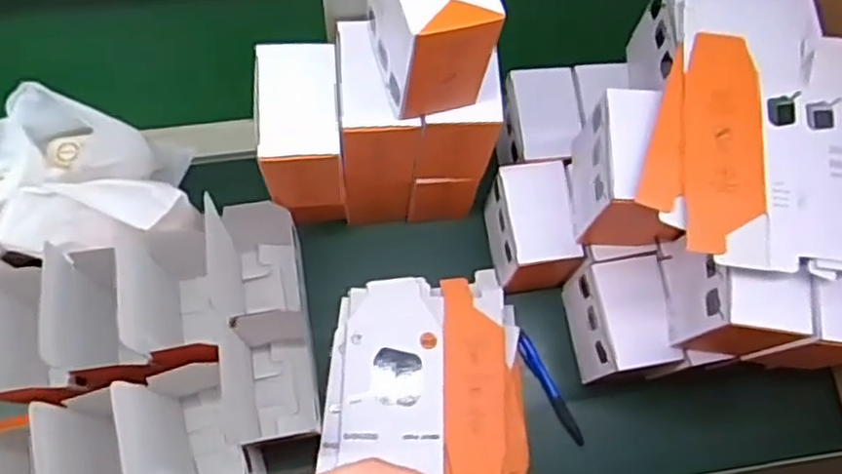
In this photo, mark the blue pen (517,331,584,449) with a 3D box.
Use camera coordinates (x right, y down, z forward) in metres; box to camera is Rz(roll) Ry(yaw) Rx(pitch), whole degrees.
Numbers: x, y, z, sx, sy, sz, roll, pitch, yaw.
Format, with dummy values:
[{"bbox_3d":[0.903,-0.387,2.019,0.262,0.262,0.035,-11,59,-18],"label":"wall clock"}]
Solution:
[{"bbox_3d":[0.129,0.150,0.703,0.015,0.010,0.119,-28,75,-11],"label":"blue pen"}]

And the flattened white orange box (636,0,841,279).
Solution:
[{"bbox_3d":[0.271,-0.101,0.559,0.175,0.028,0.261,6,72,0],"label":"flattened white orange box"}]

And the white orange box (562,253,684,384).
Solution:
[{"bbox_3d":[0.188,0.081,0.680,0.071,0.104,0.100,-11,73,-6],"label":"white orange box"}]

